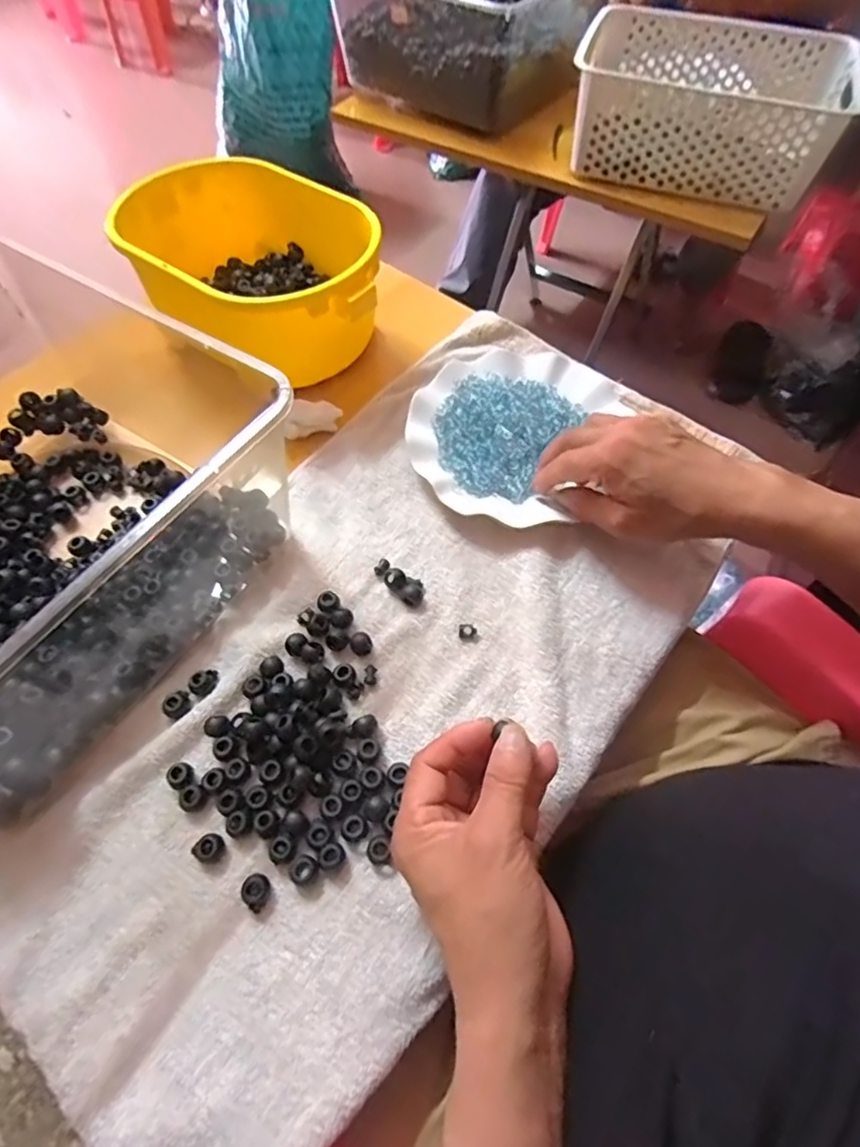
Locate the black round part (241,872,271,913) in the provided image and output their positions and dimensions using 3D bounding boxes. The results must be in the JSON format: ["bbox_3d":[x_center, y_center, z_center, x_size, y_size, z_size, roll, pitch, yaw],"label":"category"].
[{"bbox_3d":[-0.096,0.175,0.325,0.015,0.008,0.016,0,59,0],"label":"black round part"}]

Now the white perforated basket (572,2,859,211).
[{"bbox_3d":[0.329,-0.560,0.712,0.301,0.106,0.205,18,60,10],"label":"white perforated basket"}]

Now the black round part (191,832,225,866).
[{"bbox_3d":[-0.127,0.157,0.337,0.016,0.010,0.015,0,59,0],"label":"black round part"}]

